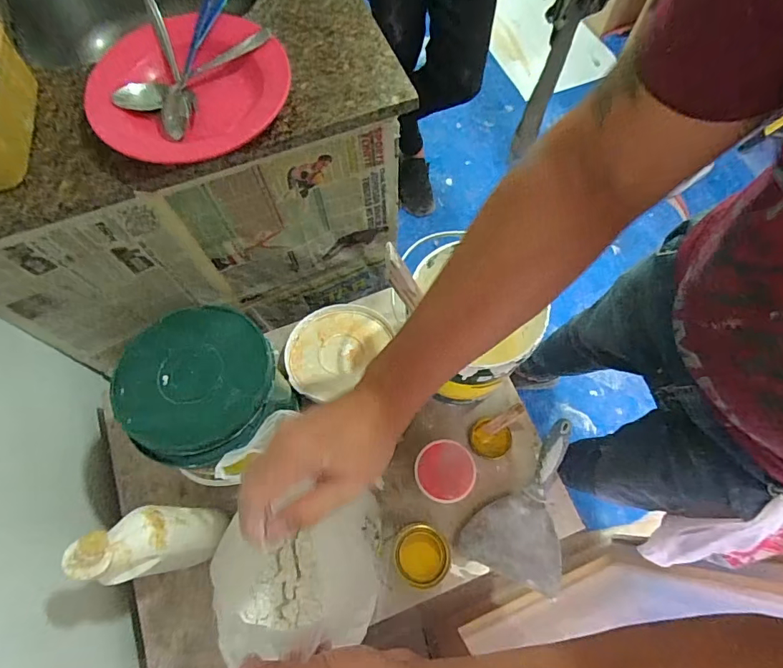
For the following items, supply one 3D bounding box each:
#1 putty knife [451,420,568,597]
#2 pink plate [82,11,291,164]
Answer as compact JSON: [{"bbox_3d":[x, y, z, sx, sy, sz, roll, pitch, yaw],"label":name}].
[{"bbox_3d":[0.196,0.229,0.648,0.143,0.047,0.219,20,69,9],"label":"putty knife"},{"bbox_3d":[-0.225,-0.278,0.518,0.213,0.039,0.203,0,68,1],"label":"pink plate"}]

